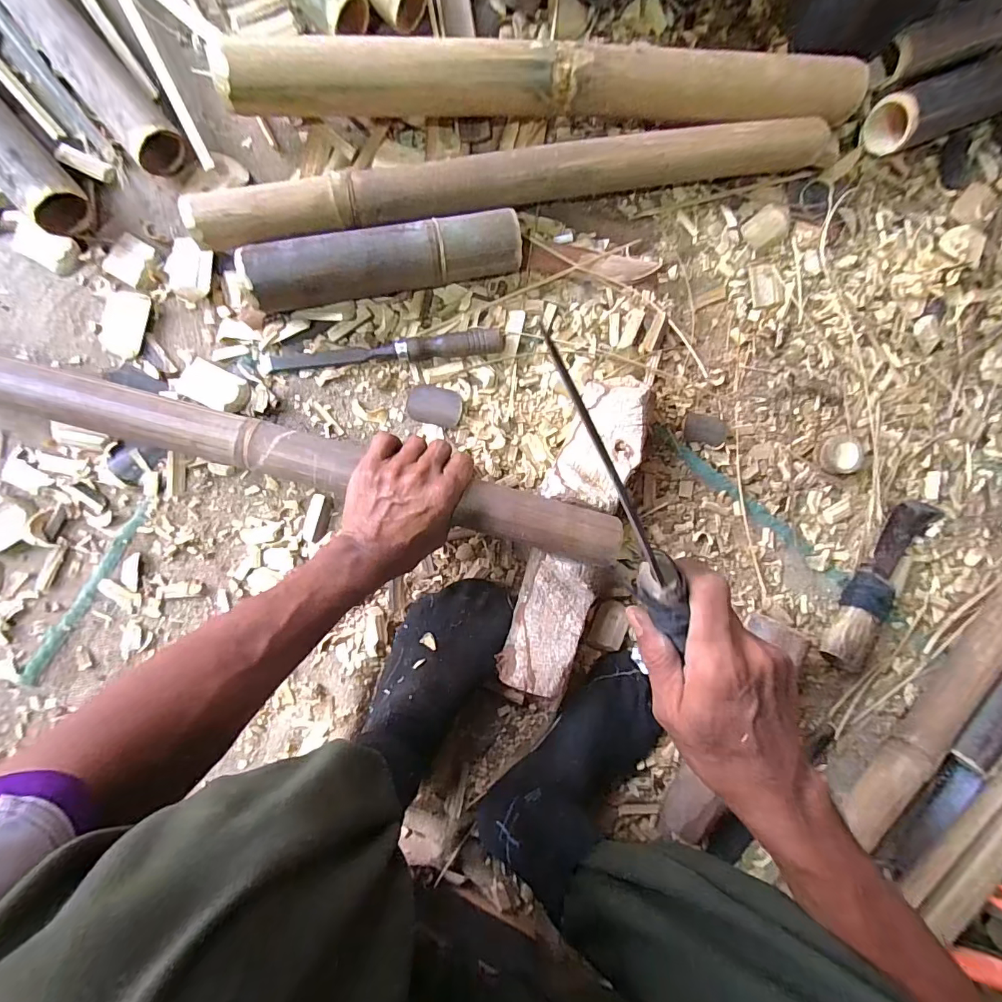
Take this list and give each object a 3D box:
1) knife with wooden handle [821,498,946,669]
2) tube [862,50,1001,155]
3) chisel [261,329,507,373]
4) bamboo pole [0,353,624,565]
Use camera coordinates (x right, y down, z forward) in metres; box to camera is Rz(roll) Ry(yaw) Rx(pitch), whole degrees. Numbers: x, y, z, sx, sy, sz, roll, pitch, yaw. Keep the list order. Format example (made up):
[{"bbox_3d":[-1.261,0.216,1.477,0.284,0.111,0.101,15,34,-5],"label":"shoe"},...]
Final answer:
[{"bbox_3d":[0.460,0.093,0.559,0.054,0.043,0.234,37,87,-7],"label":"knife with wooden handle"},{"bbox_3d":[0.540,-0.472,0.543,0.241,0.063,0.060,-24,95,-6],"label":"tube"},{"bbox_3d":[-0.115,-0.152,0.482,0.242,0.026,0.024,-8,93,-7],"label":"chisel"},{"bbox_3d":[-0.283,-0.066,0.421,0.814,0.038,0.047,15,90,-4],"label":"bamboo pole"}]

